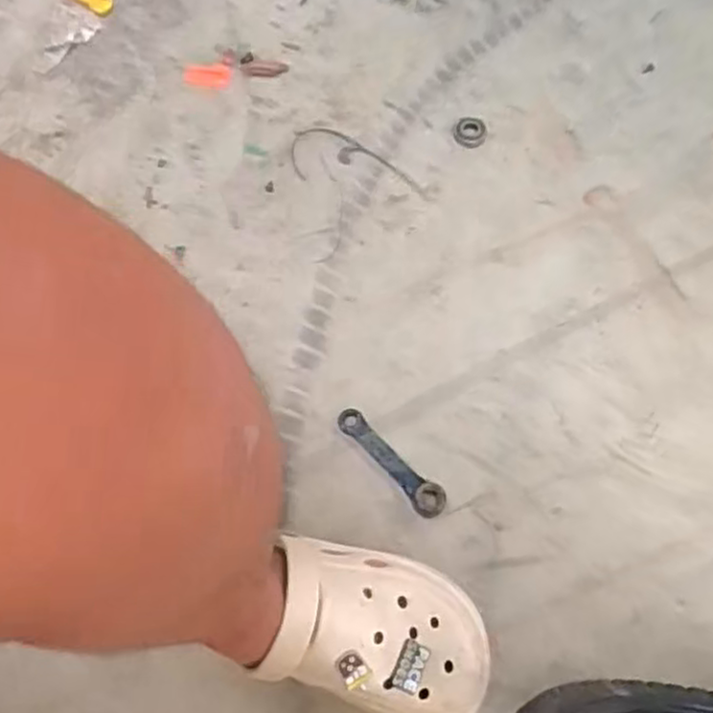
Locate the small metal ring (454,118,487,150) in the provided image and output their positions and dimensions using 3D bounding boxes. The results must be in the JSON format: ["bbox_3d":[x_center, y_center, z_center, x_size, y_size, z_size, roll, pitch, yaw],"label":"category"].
[{"bbox_3d":[0.124,-0.242,0.794,0.033,0.011,0.034,-1,67,2],"label":"small metal ring"}]

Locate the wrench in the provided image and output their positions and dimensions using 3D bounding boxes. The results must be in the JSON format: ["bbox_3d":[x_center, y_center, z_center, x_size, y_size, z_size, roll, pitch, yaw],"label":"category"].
[{"bbox_3d":[0.029,0.096,0.660,0.027,0.015,0.124,-43,72,-14],"label":"wrench"}]

